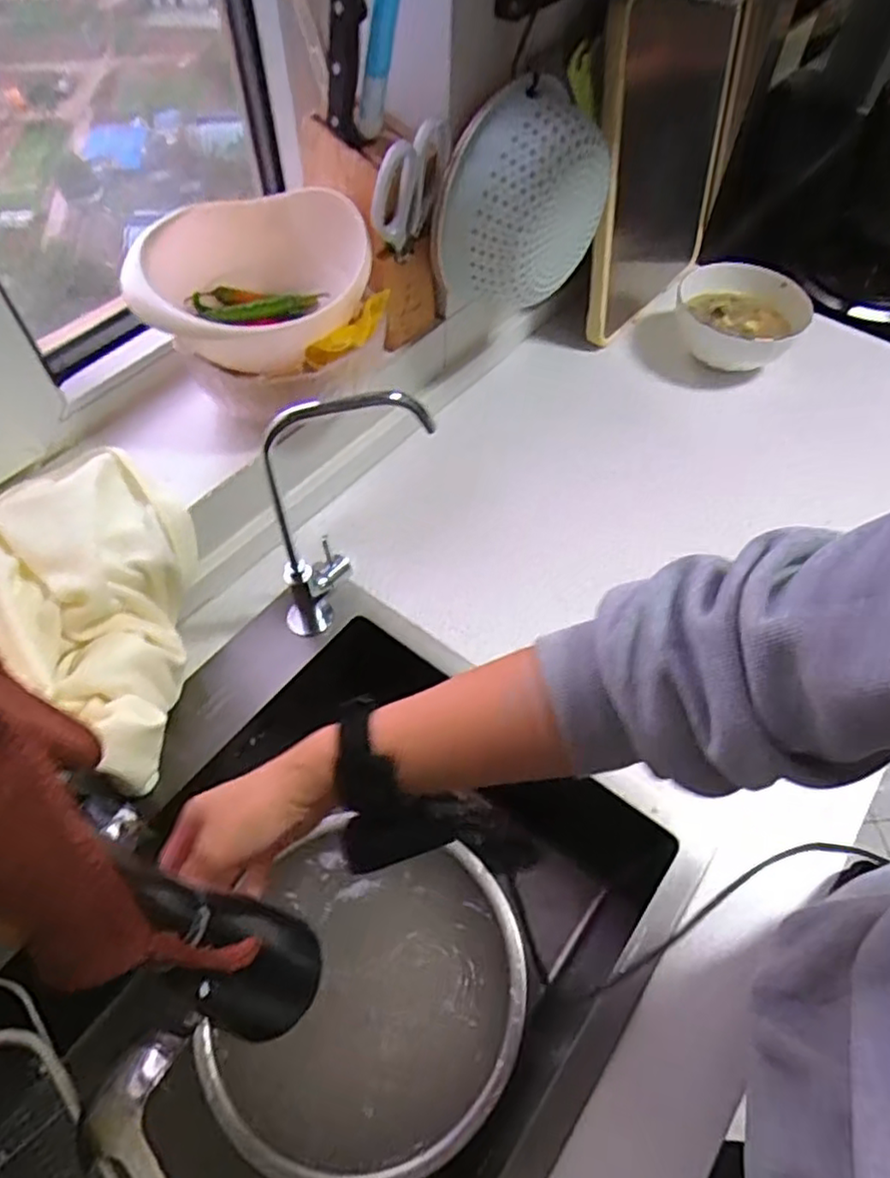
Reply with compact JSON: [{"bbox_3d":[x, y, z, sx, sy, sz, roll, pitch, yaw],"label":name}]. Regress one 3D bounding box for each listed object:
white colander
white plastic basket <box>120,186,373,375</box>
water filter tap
[{"bbox_3d":[0.086,-0.393,0.666,0.109,0.179,0.177,24,59,14],"label":"white colander"},{"bbox_3d":[-0.173,-0.281,0.615,0.208,0.093,0.185,-11,57,-9],"label":"white plastic basket"},{"bbox_3d":[-0.084,-0.062,0.560,0.142,0.263,0.044,-17,58,-12],"label":"water filter tap"}]

